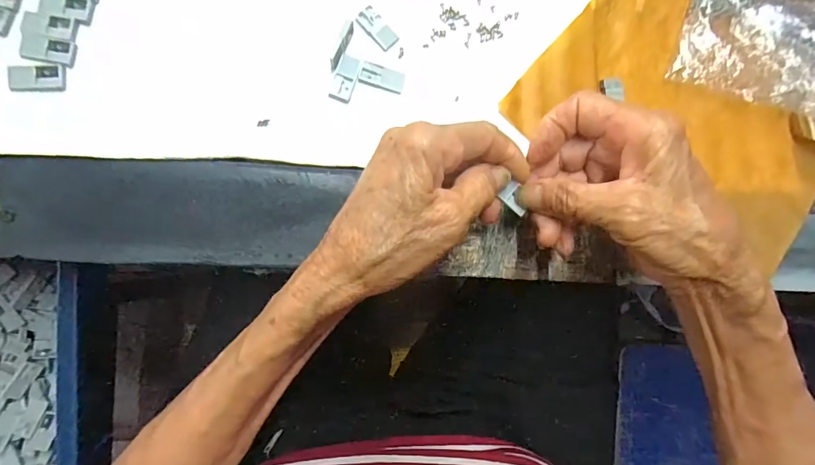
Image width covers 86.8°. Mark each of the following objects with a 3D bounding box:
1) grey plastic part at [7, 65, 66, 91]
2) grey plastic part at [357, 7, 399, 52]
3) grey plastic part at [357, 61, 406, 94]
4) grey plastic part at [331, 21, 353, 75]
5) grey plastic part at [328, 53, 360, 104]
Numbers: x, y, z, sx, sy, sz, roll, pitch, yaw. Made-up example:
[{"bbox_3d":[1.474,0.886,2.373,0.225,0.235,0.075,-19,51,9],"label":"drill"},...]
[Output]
[{"bbox_3d":[-0.206,-0.086,0.239,0.027,0.004,0.014,-6,88,-7],"label":"grey plastic part"},{"bbox_3d":[-0.018,-0.127,0.266,0.028,0.004,0.013,44,83,-3],"label":"grey plastic part"},{"bbox_3d":[-0.016,-0.096,0.264,0.028,0.004,0.014,15,86,-6],"label":"grey plastic part"},{"bbox_3d":[-0.040,-0.113,0.259,0.006,0.007,0.032,22,85,-5],"label":"grey plastic part"},{"bbox_3d":[-0.038,-0.094,0.261,0.012,0.004,0.028,19,85,-6],"label":"grey plastic part"}]

